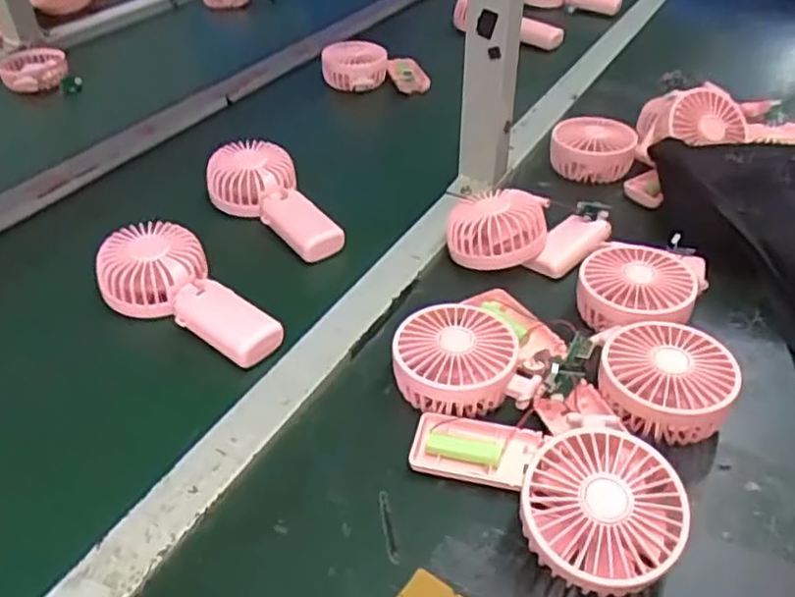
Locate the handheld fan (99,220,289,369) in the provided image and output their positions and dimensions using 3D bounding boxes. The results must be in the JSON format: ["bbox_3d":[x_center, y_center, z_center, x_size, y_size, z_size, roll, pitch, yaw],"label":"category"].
[{"bbox_3d":[-0.165,-0.004,0.570,0.170,0.041,0.077,30,46,17],"label":"handheld fan"}]

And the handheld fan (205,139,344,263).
[{"bbox_3d":[-0.112,-0.093,0.675,0.084,0.049,0.169,-30,59,-33],"label":"handheld fan"}]

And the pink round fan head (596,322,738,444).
[{"bbox_3d":[0.187,0.057,0.483,0.084,0.042,0.086,0,39,0],"label":"pink round fan head"}]

